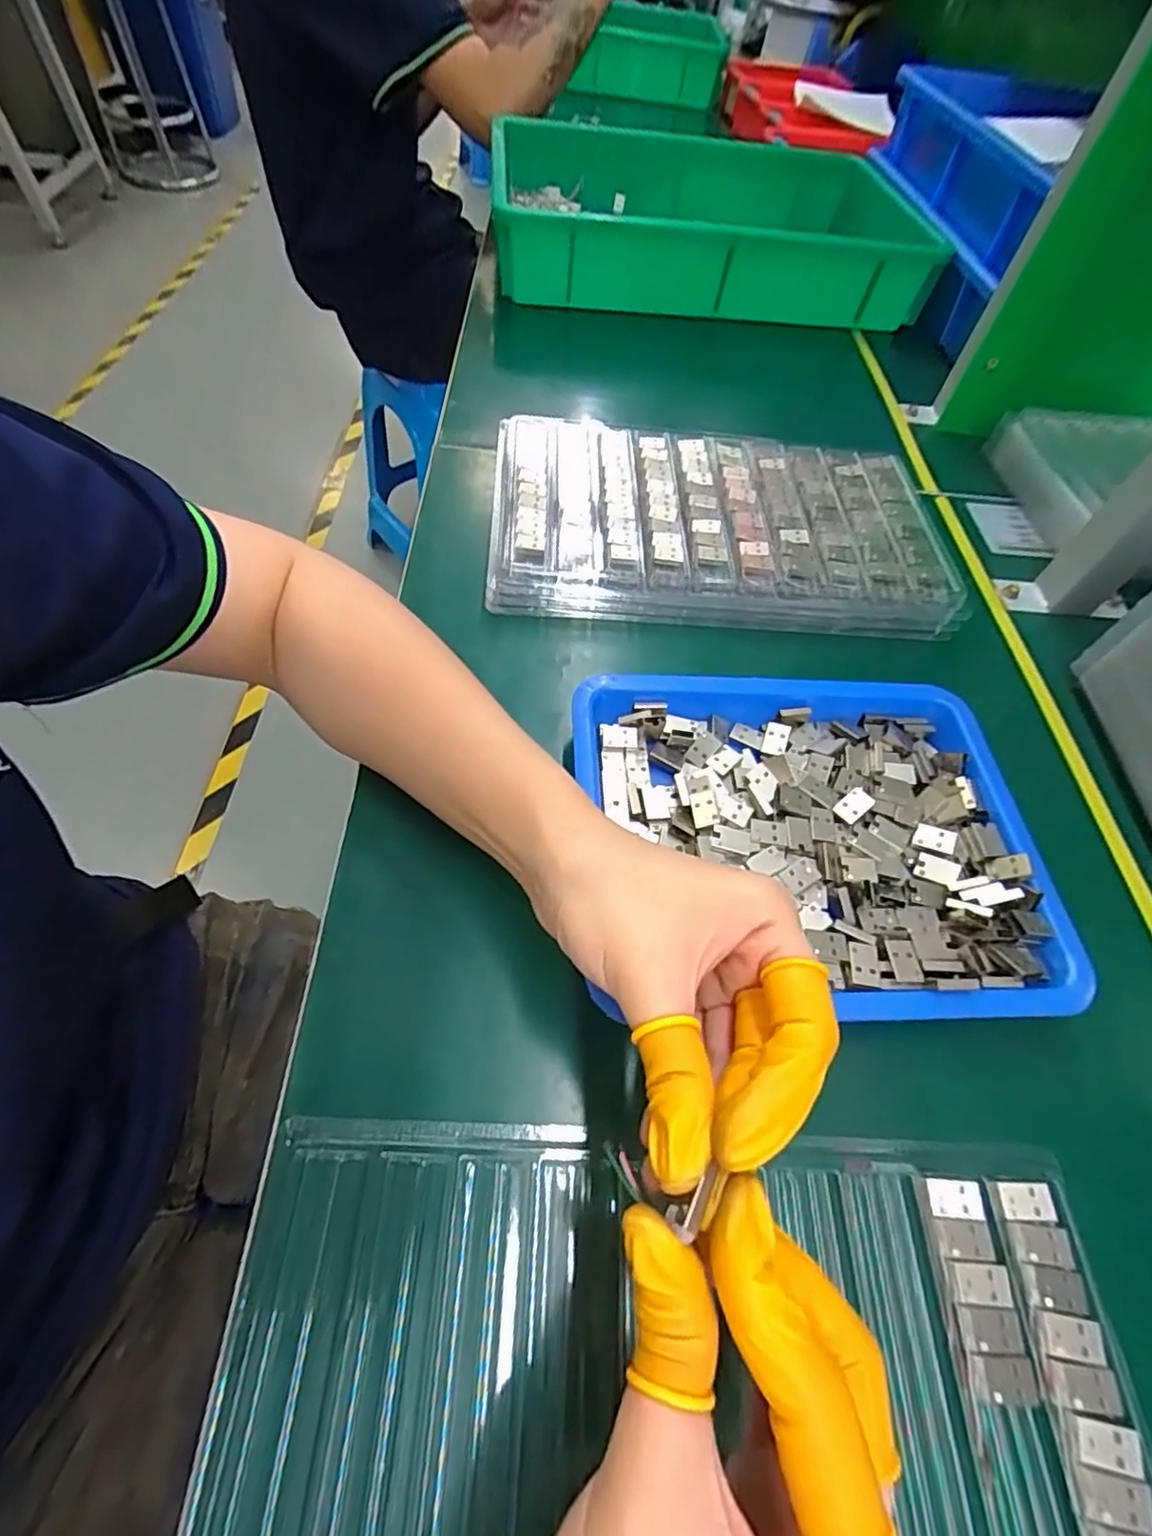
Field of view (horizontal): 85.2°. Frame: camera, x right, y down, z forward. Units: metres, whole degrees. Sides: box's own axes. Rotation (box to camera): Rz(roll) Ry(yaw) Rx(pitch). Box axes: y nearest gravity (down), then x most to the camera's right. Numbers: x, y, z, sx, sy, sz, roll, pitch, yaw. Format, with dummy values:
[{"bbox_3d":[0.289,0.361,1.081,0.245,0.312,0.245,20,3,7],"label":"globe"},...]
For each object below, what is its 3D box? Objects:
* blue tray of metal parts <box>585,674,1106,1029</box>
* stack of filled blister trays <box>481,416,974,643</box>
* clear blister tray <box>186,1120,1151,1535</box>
[{"bbox_3d":[0.110,0.033,0.304,0.214,0.034,0.168,2,57,-5],"label":"blue tray of metal parts"},{"bbox_3d":[0.092,-0.162,0.425,0.294,0.044,0.162,3,57,-4],"label":"stack of filled blister trays"},{"bbox_3d":[0.037,0.206,0.192,0.286,0.012,0.159,4,57,-3],"label":"clear blister tray"}]

